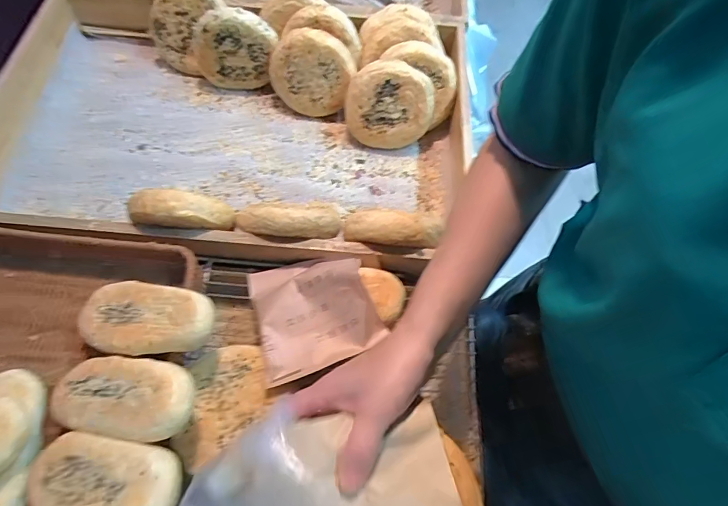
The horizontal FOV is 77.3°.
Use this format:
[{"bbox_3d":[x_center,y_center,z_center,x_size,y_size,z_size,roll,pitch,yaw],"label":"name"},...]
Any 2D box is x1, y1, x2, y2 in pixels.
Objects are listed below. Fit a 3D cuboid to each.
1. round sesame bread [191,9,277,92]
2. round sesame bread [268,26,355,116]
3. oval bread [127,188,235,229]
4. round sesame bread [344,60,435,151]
[{"bbox_3d":[-0.188,-0.285,0.646,0.109,0.112,0.024,16,41,-10],"label":"round sesame bread"},{"bbox_3d":[-0.077,-0.248,0.636,0.111,0.116,0.025,25,41,-7],"label":"round sesame bread"},{"bbox_3d":[-0.194,-0.047,0.479,0.101,0.037,0.035,4,63,-2],"label":"oval bread"},{"bbox_3d":[0.035,-0.198,0.615,0.117,0.114,0.020,-6,30,8],"label":"round sesame bread"}]

